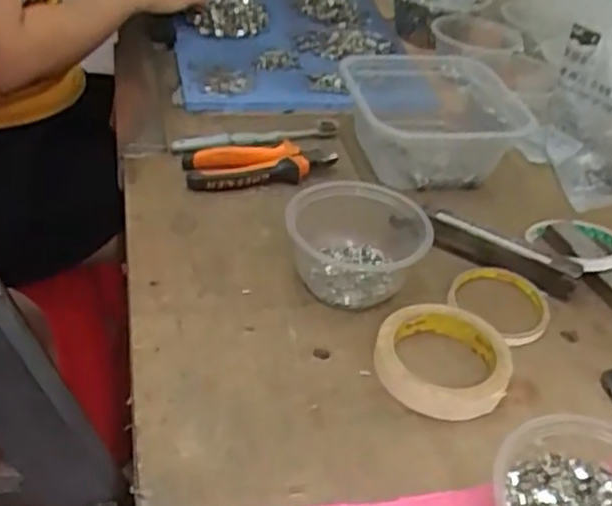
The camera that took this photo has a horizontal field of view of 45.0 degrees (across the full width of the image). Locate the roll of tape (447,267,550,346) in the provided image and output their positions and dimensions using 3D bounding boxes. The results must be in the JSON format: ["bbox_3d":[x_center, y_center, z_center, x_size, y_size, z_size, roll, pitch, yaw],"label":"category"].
[{"bbox_3d":[0.166,0.041,0.618,0.080,0.010,0.083,2,38,-2],"label":"roll of tape"}]

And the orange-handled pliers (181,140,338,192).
[{"bbox_3d":[-0.044,-0.085,0.727,0.147,0.024,0.052,-7,40,-13],"label":"orange-handled pliers"}]

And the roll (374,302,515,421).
[{"bbox_3d":[0.101,0.075,0.547,0.097,0.020,0.101,2,38,-2],"label":"roll"}]

